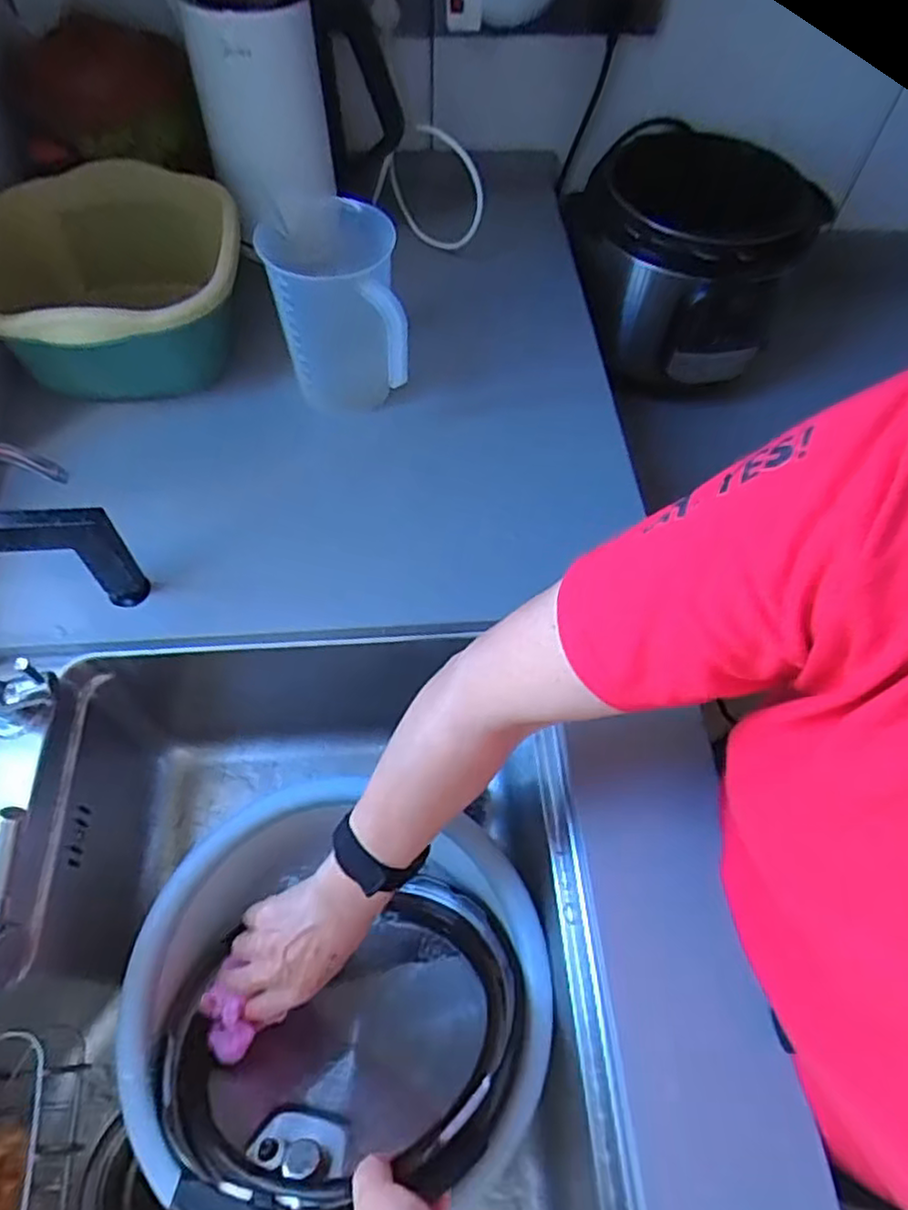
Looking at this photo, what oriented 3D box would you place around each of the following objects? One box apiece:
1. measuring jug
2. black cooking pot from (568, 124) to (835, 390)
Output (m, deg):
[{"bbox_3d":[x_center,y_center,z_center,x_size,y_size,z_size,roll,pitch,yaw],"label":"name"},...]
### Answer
[{"bbox_3d":[-0.109,-0.265,0.643,0.105,0.157,0.155,-10,60,-9],"label":"measuring jug"},{"bbox_3d":[0.304,-0.463,0.903,0.270,0.230,0.315,24,61,12],"label":"black cooking pot"}]

